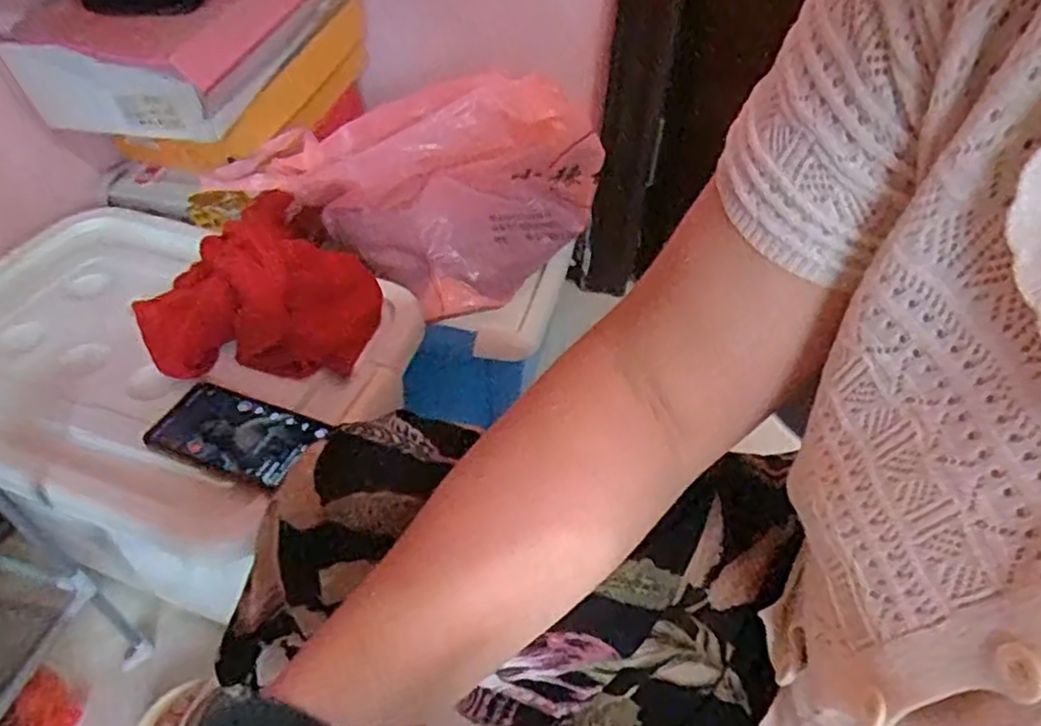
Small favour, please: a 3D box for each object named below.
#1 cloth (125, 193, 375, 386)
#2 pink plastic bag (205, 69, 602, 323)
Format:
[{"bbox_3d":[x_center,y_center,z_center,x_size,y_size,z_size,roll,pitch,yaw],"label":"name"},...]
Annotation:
[{"bbox_3d":[-0.258,-0.069,0.688,0.230,0.082,0.149,-1,45,-4],"label":"cloth"},{"bbox_3d":[-0.134,-0.198,0.823,0.433,0.206,0.160,5,45,2],"label":"pink plastic bag"}]

